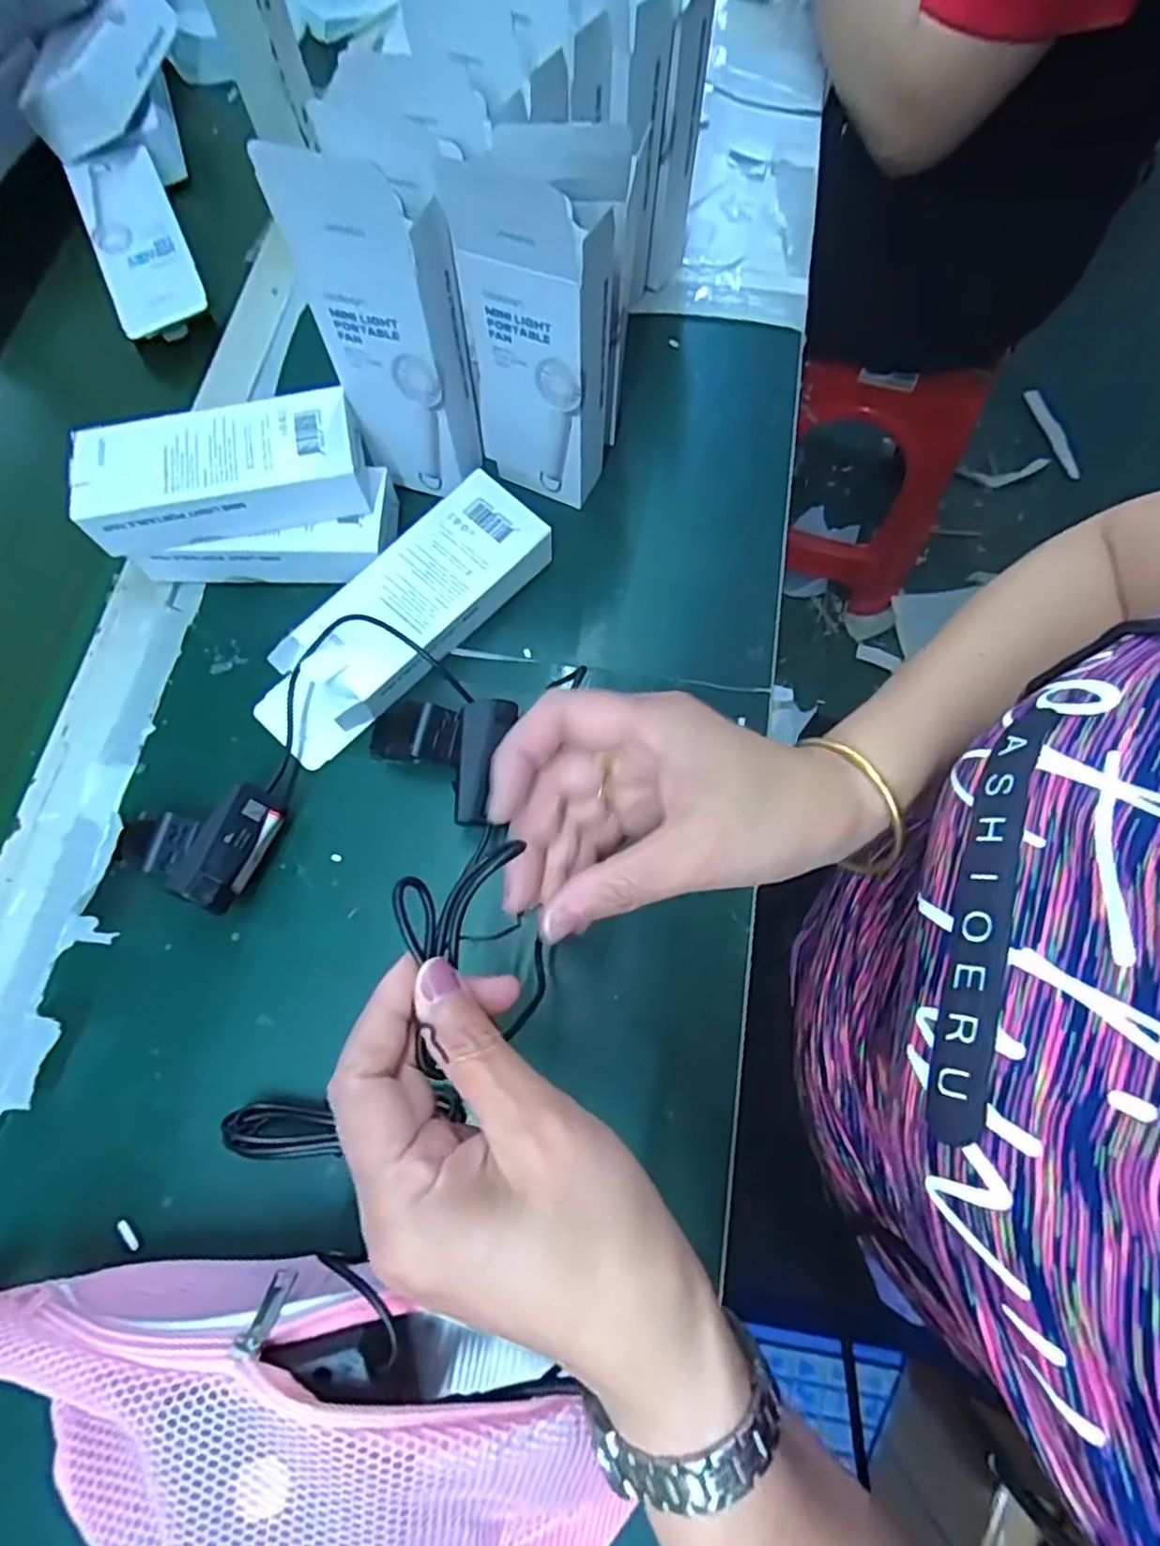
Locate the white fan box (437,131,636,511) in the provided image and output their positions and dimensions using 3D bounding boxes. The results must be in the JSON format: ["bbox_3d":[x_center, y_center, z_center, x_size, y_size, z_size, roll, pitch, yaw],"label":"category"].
[{"bbox_3d":[-0.021,-0.249,0.402,0.075,0.205,0.055,16,73,7],"label":"white fan box"}]

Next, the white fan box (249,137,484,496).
[{"bbox_3d":[-0.104,-0.243,0.387,0.075,0.194,0.033,7,72,4],"label":"white fan box"}]

